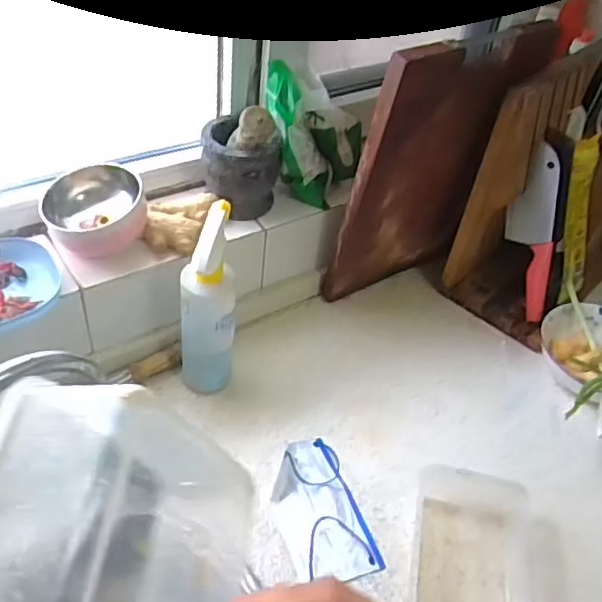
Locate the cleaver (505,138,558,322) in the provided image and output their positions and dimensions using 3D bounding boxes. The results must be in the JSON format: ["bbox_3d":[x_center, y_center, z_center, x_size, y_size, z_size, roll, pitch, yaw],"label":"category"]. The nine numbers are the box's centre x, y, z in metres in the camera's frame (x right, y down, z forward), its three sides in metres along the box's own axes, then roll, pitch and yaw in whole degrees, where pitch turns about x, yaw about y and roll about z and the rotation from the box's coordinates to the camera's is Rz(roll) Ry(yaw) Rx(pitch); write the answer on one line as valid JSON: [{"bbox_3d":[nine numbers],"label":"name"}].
[{"bbox_3d":[0.342,-0.097,0.919,0.021,0.262,0.076,-28,32,-32],"label":"cleaver"}]

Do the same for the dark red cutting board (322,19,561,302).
[{"bbox_3d":[0.174,-0.172,0.864,0.241,0.401,0.032,-17,56,-28],"label":"dark red cutting board"}]

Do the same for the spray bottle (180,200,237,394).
[{"bbox_3d":[-0.114,0.010,0.756,0.064,0.252,0.079,-3,44,-11],"label":"spray bottle"}]

